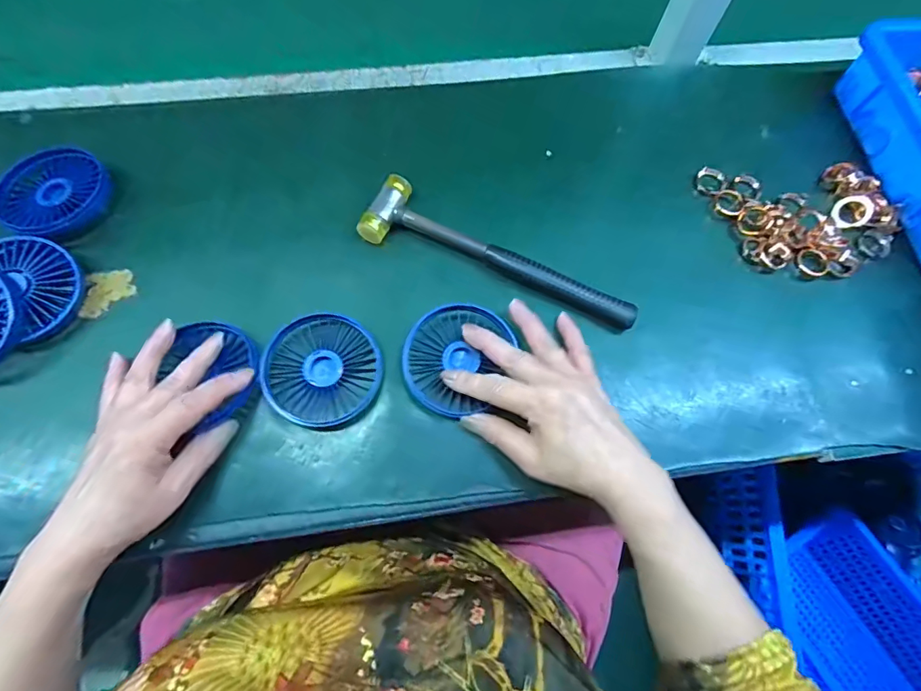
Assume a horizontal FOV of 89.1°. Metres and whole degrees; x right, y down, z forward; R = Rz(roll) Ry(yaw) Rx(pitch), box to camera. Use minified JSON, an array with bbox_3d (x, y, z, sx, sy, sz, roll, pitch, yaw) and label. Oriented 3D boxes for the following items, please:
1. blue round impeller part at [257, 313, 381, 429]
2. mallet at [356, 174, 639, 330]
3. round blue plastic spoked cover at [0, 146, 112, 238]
[{"bbox_3d":[-0.106,0.018,0.364,0.085,0.020,0.085,1,70,-2],"label":"blue round impeller part"},{"bbox_3d":[0.029,-0.066,0.398,0.239,0.024,0.060,29,71,8],"label":"mallet"},{"bbox_3d":[-0.346,-0.129,0.403,0.084,0.030,0.071,-39,76,-14],"label":"round blue plastic spoked cover"}]

